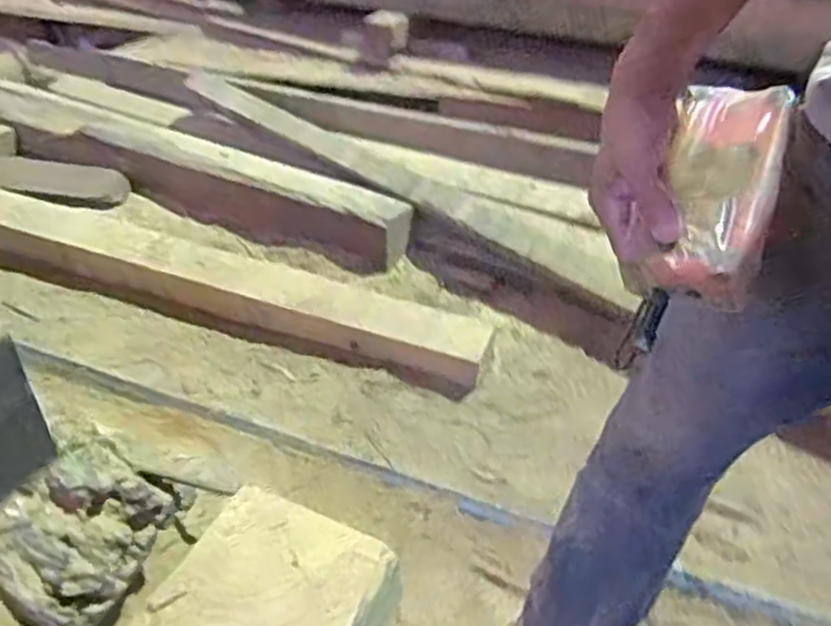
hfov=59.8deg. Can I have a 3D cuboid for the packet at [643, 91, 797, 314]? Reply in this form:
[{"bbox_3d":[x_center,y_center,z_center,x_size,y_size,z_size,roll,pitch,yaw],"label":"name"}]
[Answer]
[{"bbox_3d":[0.210,-0.090,0.499,0.067,0.032,0.164,12,69,12],"label":"packet"}]

